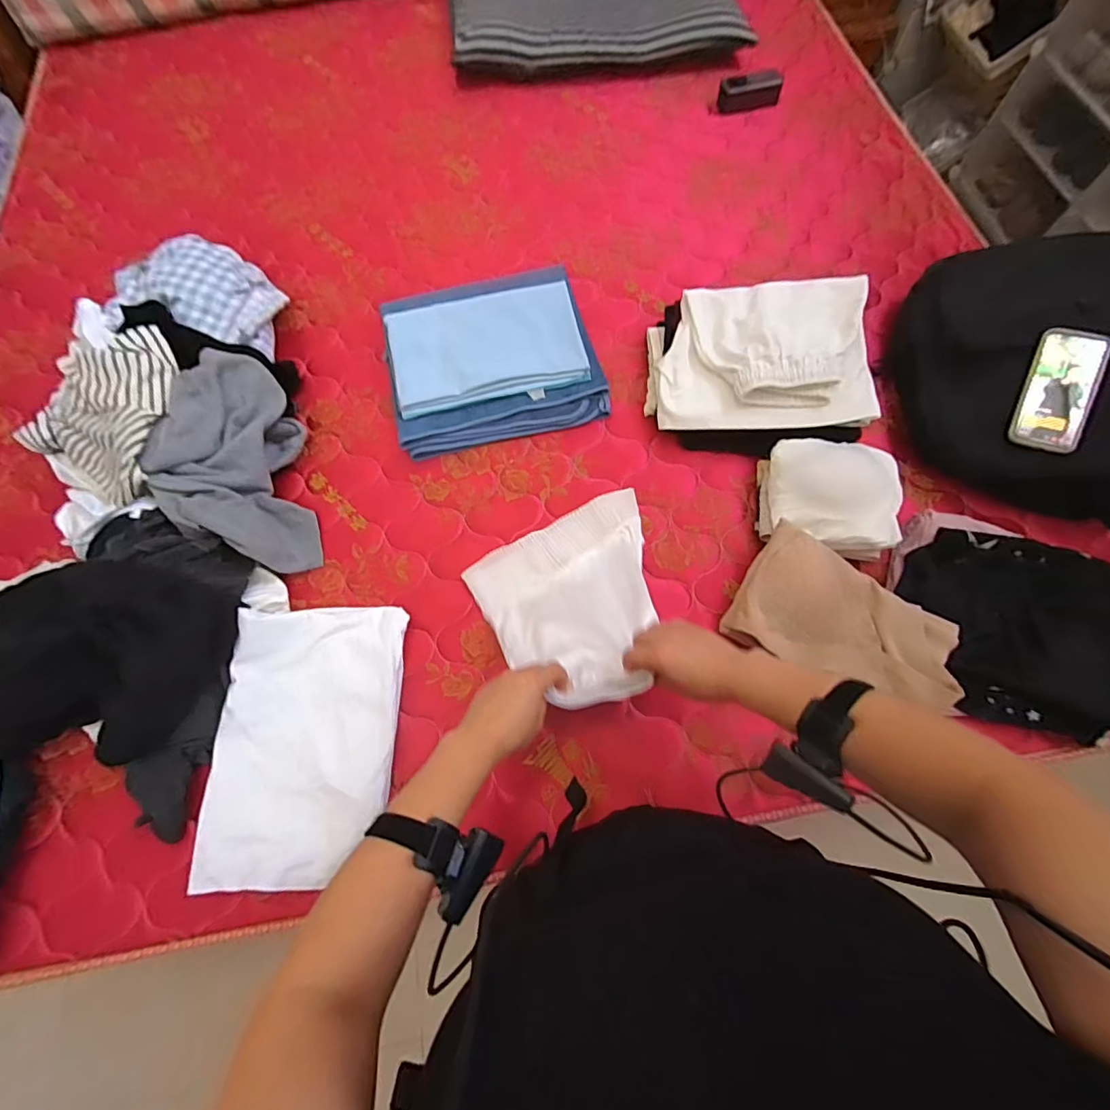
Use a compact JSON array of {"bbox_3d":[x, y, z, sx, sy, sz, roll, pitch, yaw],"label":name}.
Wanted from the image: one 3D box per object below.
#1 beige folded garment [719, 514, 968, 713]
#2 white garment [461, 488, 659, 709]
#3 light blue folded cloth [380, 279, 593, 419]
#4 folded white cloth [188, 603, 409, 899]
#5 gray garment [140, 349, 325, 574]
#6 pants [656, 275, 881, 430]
[{"bbox_3d":[0.384,0.083,0.681,0.273,0.084,0.164,20,70,9],"label":"beige folded garment"},{"bbox_3d":[0.047,0.045,0.666,0.268,0.134,0.273,-28,71,-10],"label":"white garment"},{"bbox_3d":[-0.113,-0.349,0.852,0.314,0.038,0.197,-10,69,-3],"label":"light blue folded cloth"},{"bbox_3d":[-0.325,0.235,0.664,0.231,0.040,0.329,-1,68,1],"label":"folded white cloth"},{"bbox_3d":[-0.493,-0.140,0.786,0.186,0.112,0.357,-14,69,-4],"label":"gray garment"},{"bbox_3d":[0.317,-0.308,0.770,0.306,0.053,0.223,2,84,14],"label":"pants"}]

